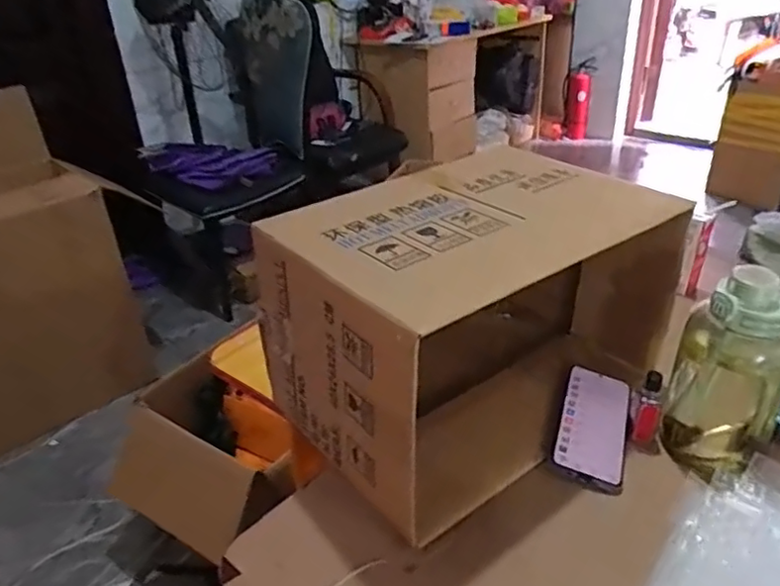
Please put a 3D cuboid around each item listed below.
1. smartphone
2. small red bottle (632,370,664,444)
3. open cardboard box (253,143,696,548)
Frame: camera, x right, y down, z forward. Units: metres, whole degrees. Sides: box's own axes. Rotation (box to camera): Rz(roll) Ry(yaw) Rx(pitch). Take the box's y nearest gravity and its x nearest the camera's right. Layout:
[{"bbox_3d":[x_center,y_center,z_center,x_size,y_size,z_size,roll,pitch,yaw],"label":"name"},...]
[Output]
[{"bbox_3d":[0.230,0.150,0.695,0.077,0.006,0.166,18,40,15],"label":"smartphone"},{"bbox_3d":[0.285,0.127,0.678,0.027,0.084,0.032,10,33,22],"label":"small red bottle"},{"bbox_3d":[0.087,0.021,0.737,0.434,0.259,0.296,-24,36,-31],"label":"open cardboard box"}]

